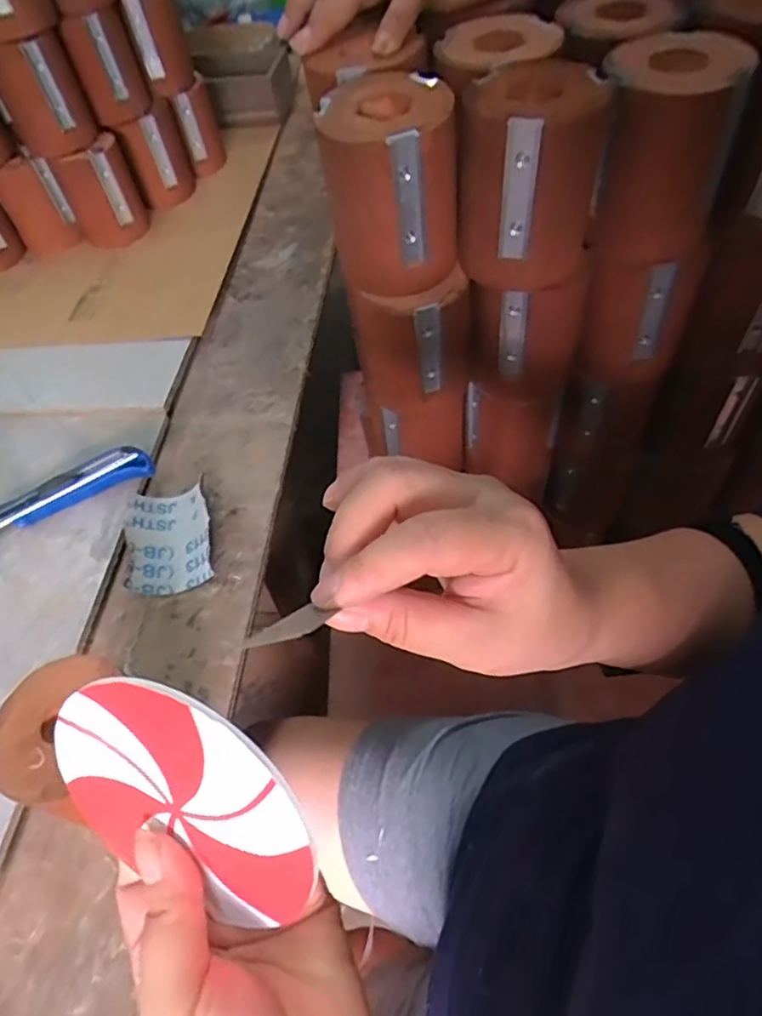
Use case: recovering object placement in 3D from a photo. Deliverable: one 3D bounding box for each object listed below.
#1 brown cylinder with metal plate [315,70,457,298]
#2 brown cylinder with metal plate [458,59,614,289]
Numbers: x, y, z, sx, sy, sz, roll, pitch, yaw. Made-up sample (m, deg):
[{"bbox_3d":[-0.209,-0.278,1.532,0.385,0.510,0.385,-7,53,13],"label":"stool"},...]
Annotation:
[{"bbox_3d":[0.005,-0.197,0.393,0.075,0.099,0.071,-8,54,1],"label":"brown cylinder with metal plate"},{"bbox_3d":[0.090,-0.198,0.384,0.075,0.100,0.073,25,61,22],"label":"brown cylinder with metal plate"}]

